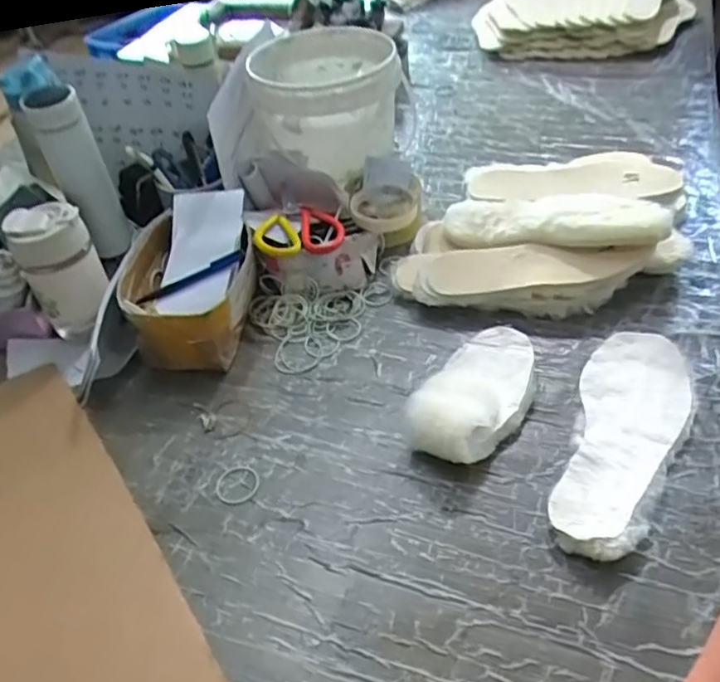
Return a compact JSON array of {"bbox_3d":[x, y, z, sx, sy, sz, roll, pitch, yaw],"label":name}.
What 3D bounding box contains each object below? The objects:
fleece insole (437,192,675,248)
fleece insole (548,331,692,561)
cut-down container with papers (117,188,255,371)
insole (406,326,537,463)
[{"bbox_3d":[0.228,-0.145,0.774,0.254,0.032,0.076,4,43,26],"label":"fleece insole"},{"bbox_3d":[0.245,0.085,0.604,0.095,0.018,0.266,18,48,24],"label":"fleece insole"},{"bbox_3d":[-0.199,-0.072,0.765,0.151,0.112,0.214,-11,43,-5],"label":"cut-down container with papers"},{"bbox_3d":[0.122,0.046,0.647,0.093,0.052,0.181,26,52,30],"label":"insole"}]

